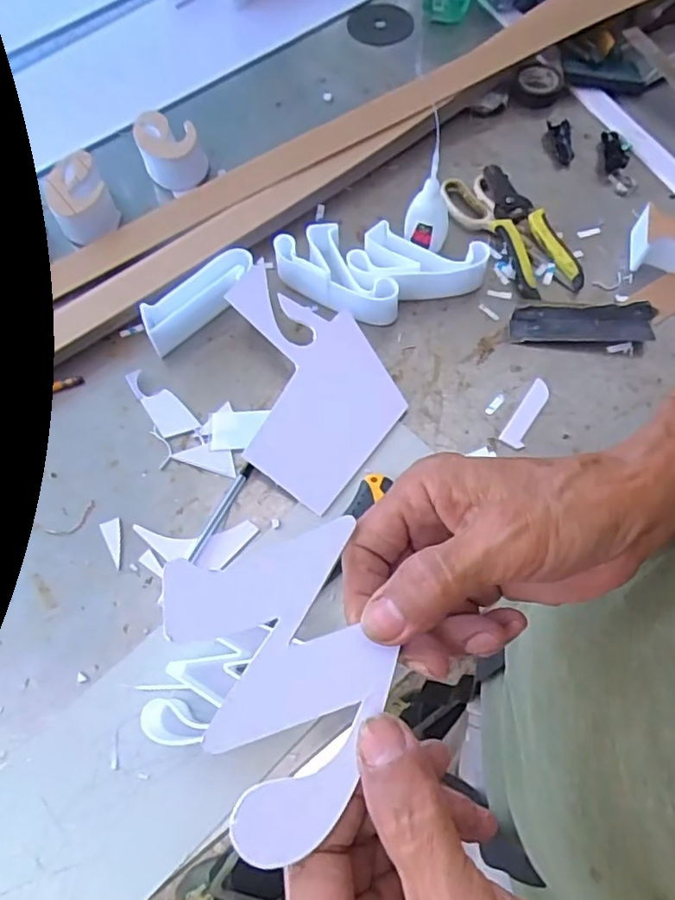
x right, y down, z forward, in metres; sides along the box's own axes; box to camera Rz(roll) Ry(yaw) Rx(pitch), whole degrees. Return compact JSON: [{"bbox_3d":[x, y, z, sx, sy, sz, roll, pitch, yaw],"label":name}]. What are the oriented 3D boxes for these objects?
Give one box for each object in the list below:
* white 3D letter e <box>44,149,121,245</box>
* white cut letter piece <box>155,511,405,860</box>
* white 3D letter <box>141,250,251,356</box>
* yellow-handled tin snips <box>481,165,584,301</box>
[{"bbox_3d":[-0.281,-0.274,0.655,0.064,0.045,0.087,-28,68,-11],"label":"white 3D letter e"},{"bbox_3d":[-0.018,0.083,0.220,0.075,0.006,0.104,-13,65,-12],"label":"white cut letter piece"},{"bbox_3d":[-0.136,-0.147,0.599,0.127,0.040,0.047,-40,71,-15],"label":"white 3D letter"},{"bbox_3d":[0.200,-0.236,0.638,0.059,0.021,0.169,-14,66,-5],"label":"yellow-handled tin snips"}]

